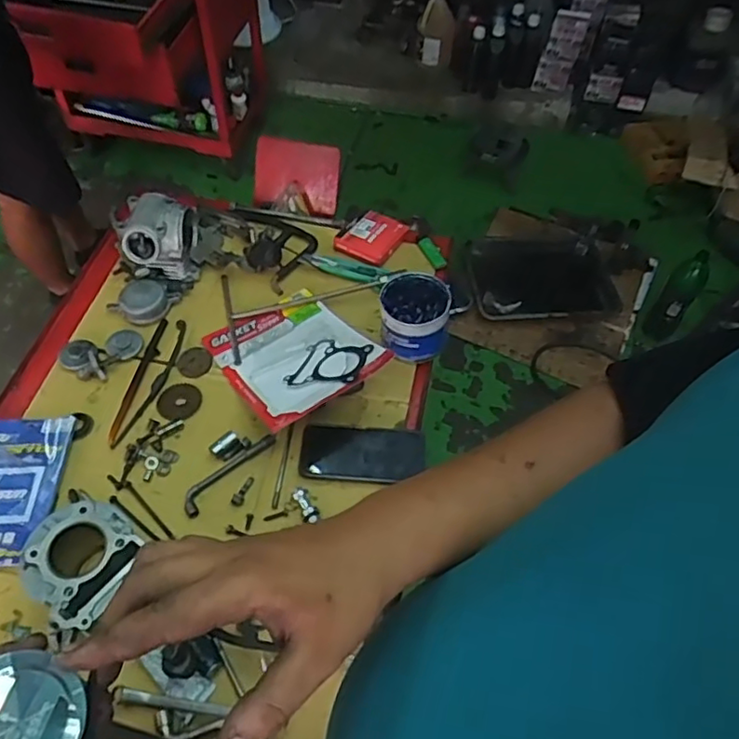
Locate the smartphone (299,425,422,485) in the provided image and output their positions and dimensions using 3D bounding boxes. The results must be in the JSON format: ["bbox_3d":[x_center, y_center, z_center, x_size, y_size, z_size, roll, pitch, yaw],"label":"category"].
[{"bbox_3d":[-0.010,0.112,0.845,0.163,0.015,0.079,5,55,1],"label":"smartphone"}]

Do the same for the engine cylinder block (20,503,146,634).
[{"bbox_3d":[-0.314,0.225,0.709,0.129,0.090,0.116,37,61,21],"label":"engine cylinder block"}]

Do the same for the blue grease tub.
[{"bbox_3d":[0.065,-0.078,0.924,0.098,0.077,0.104,5,55,0],"label":"blue grease tub"}]

